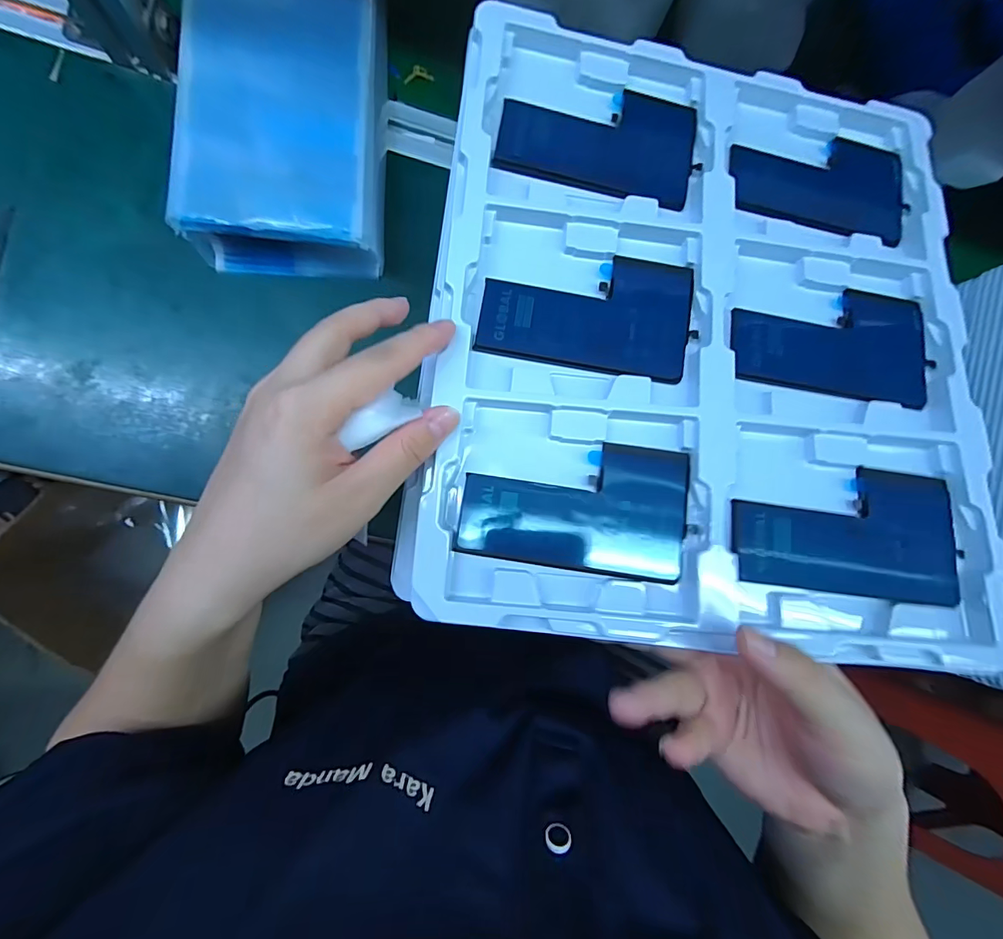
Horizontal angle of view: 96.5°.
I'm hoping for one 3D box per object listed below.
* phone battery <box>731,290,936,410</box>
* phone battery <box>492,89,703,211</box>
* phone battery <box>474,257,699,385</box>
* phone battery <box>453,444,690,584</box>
[{"bbox_3d":[0.180,-0.072,0.245,0.110,0.004,0.066,7,76,-6],"label":"phone battery"},{"bbox_3d":[0.055,-0.186,0.249,0.108,0.004,0.069,11,79,-5],"label":"phone battery"},{"bbox_3d":[0.046,-0.085,0.236,0.109,0.006,0.066,10,84,-8],"label":"phone battery"},{"bbox_3d":[0.036,0.016,0.223,0.107,0.007,0.064,8,82,1],"label":"phone battery"}]

